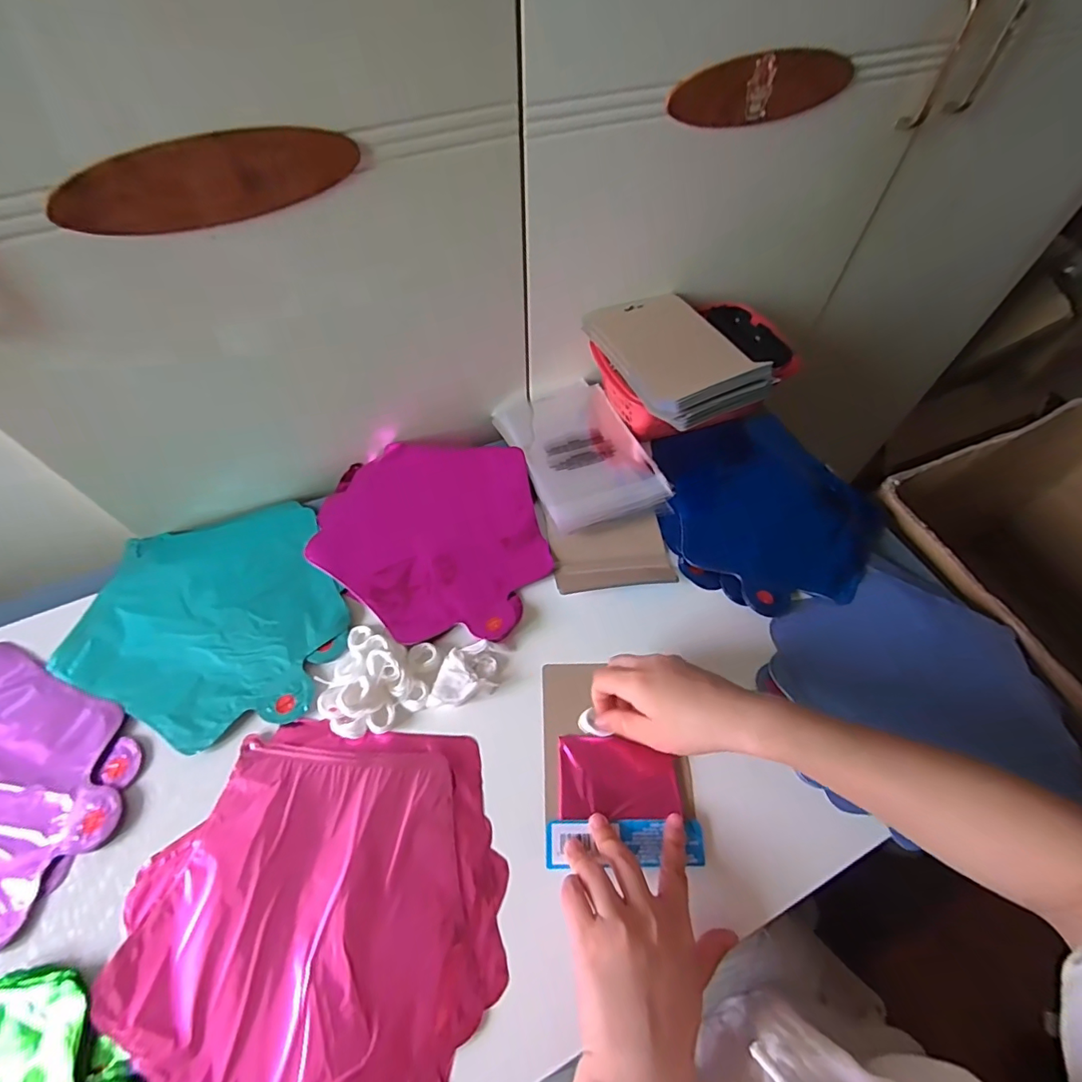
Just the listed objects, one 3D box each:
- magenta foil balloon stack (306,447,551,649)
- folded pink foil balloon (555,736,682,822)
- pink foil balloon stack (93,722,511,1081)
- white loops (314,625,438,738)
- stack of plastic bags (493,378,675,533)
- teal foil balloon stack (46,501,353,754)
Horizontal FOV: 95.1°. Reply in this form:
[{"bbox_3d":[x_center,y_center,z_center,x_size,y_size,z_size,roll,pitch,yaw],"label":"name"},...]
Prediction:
[{"bbox_3d":[-0.113,-0.013,0.502,0.236,0.018,0.220,7,57,4],"label":"magenta foil balloon stack"},{"bbox_3d":[0.061,0.186,0.390,0.091,0.011,0.057,1,57,0],"label":"folded pink foil balloon"},{"bbox_3d":[-0.152,0.265,0.331,0.244,0.011,0.260,4,57,2],"label":"pink foil balloon stack"},{"bbox_3d":[-0.139,0.116,0.411,0.085,0.022,0.085,0,57,0],"label":"white loops"},{"bbox_3d":[0.038,-0.109,0.558,0.132,0.025,0.223,-16,58,-11],"label":"stack of plastic bags"},{"bbox_3d":[-0.305,0.070,0.460,0.229,0.021,0.238,-19,59,-12],"label":"teal foil balloon stack"}]

